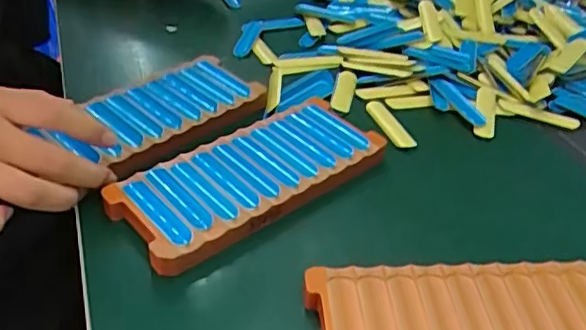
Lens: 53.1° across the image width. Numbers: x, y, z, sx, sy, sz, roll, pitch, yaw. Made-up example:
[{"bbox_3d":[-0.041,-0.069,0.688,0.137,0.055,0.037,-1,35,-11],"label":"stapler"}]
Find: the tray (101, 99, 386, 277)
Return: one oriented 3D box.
[{"bbox_3d":[-0.025,0.006,0.378,0.175,0.017,0.075,-26,47,-32],"label":"tray"}]

